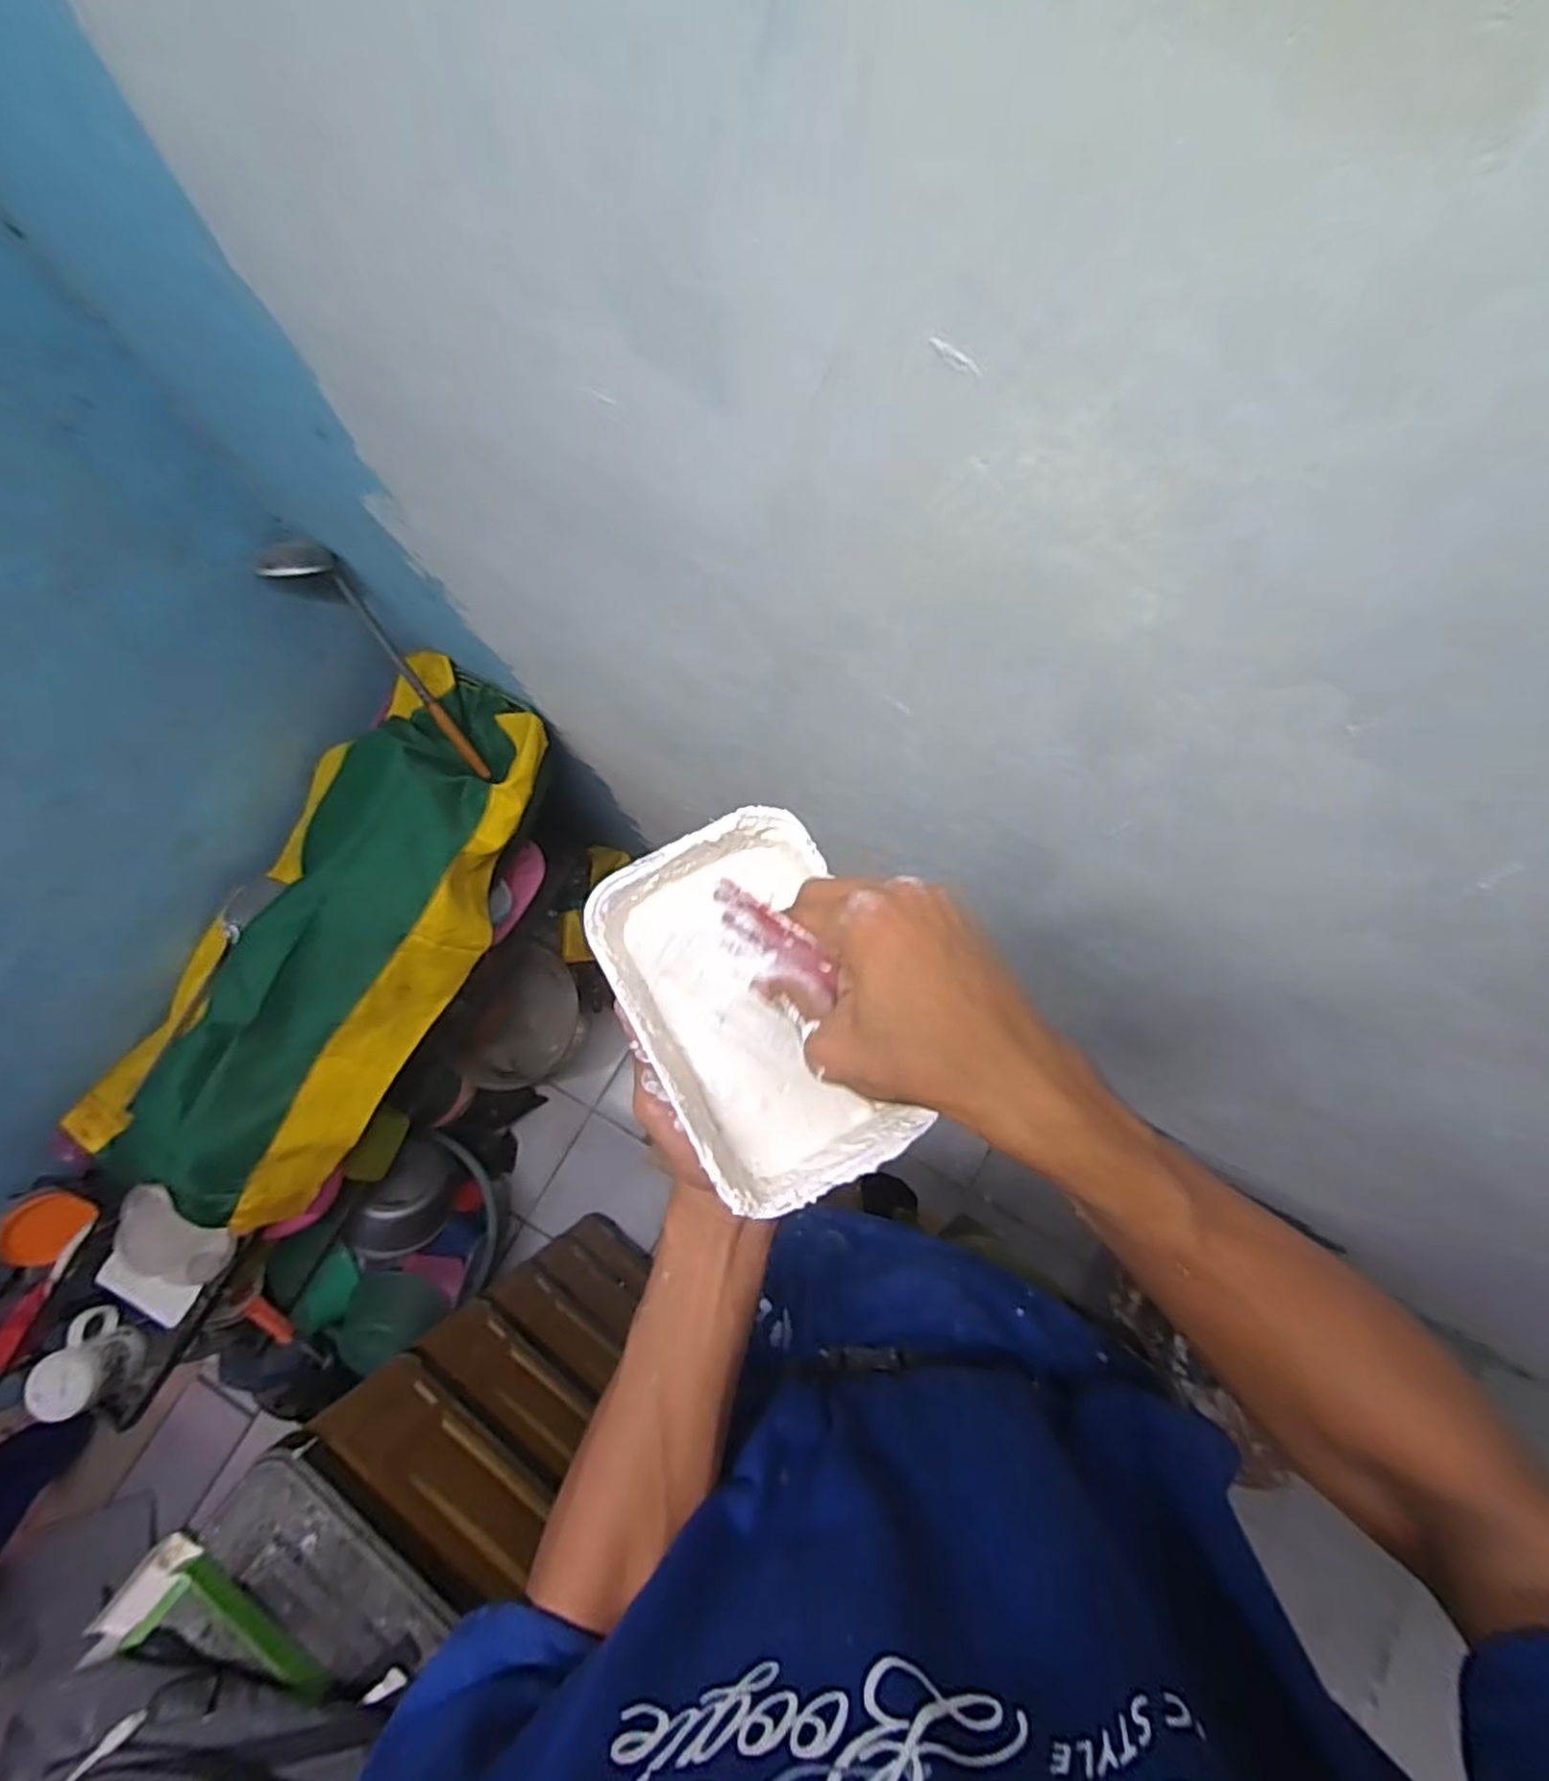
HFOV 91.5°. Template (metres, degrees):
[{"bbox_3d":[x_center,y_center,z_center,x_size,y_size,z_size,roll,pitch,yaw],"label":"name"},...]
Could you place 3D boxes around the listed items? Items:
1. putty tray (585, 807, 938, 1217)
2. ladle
[{"bbox_3d":[-0.006,0.059,0.372,0.112,0.050,0.174,-28,76,-8],"label":"putty tray"},{"bbox_3d":[-0.499,-0.279,0.988,0.075,0.369,0.064,-39,49,-11],"label":"ladle"}]

